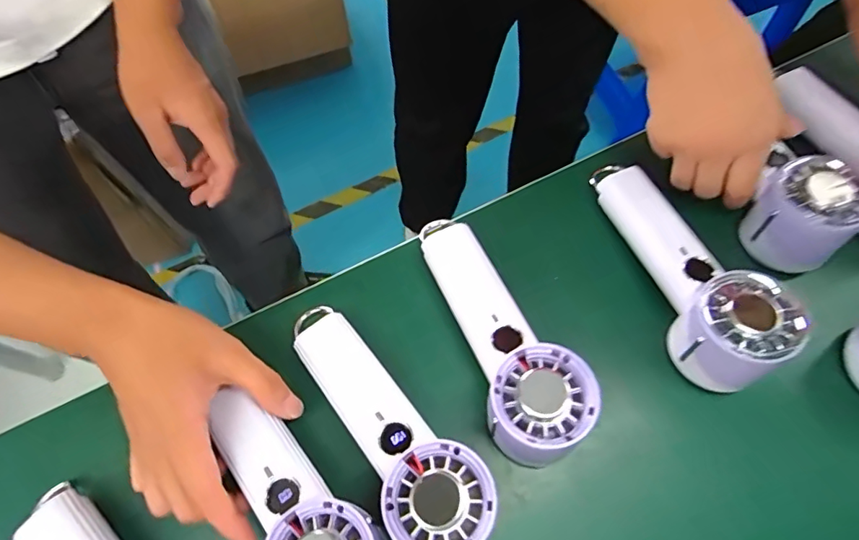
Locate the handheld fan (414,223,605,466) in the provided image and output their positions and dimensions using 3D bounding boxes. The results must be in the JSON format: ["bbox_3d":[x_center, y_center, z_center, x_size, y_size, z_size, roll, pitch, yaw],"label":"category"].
[{"bbox_3d":[0.042,0.042,0.363,0.071,0.046,0.196,-23,53,-9],"label":"handheld fan"}]

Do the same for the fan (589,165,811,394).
[{"bbox_3d":[0.187,-0.007,0.393,0.067,0.065,0.205,-18,56,-7],"label":"fan"}]

